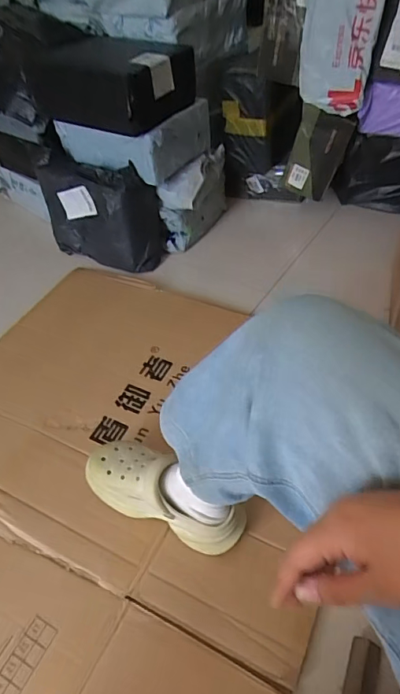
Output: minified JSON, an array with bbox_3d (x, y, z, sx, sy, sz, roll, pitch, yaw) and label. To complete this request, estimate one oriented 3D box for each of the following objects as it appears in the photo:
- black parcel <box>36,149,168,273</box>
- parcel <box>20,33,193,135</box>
[{"bbox_3d":[-0.275,-0.372,1.250,0.332,0.244,0.141,20,52,22],"label":"black parcel"},{"bbox_3d":[-0.223,-0.664,1.120,0.360,0.137,0.270,23,53,24],"label":"parcel"}]

